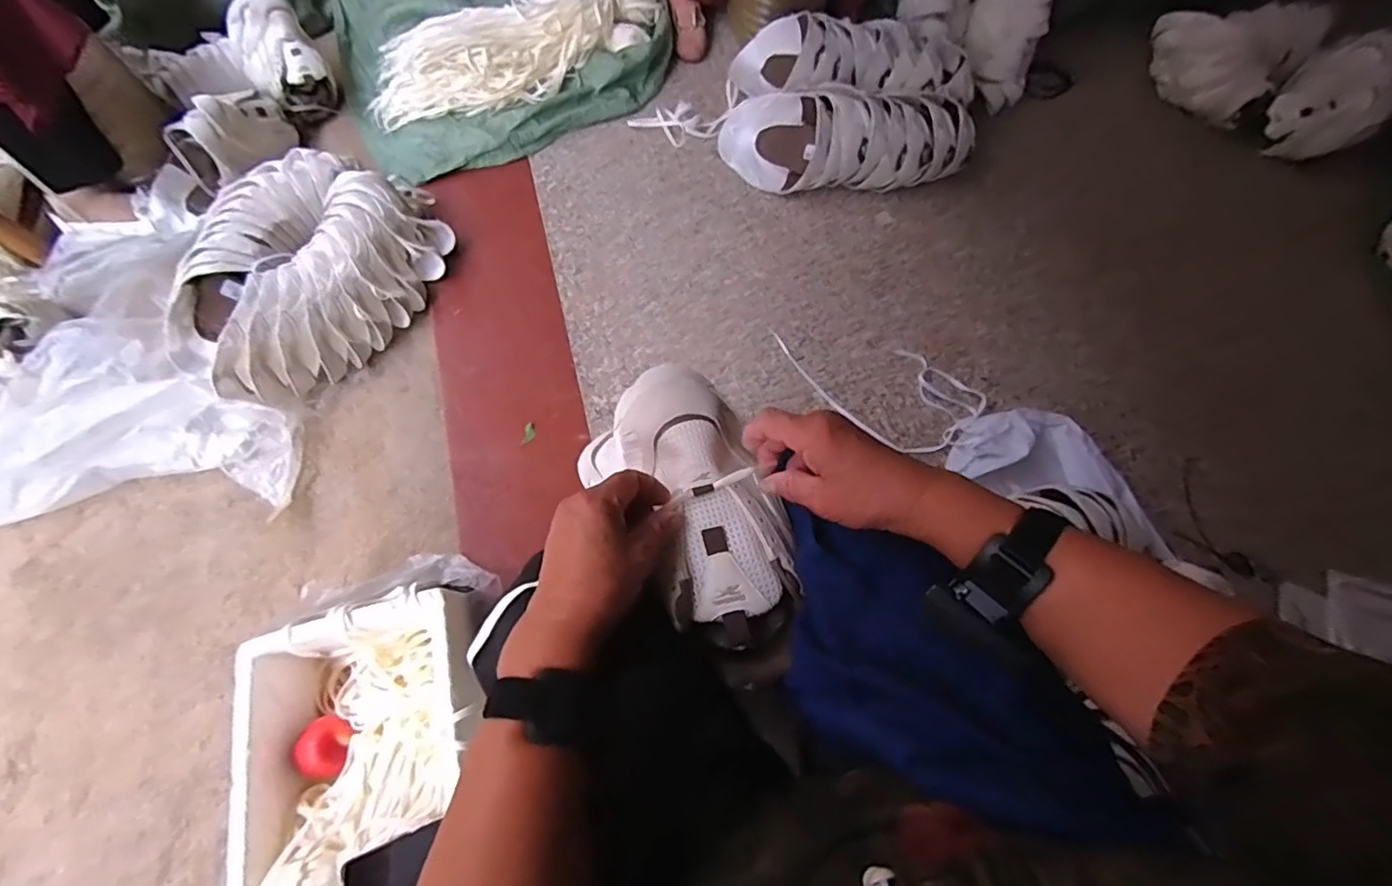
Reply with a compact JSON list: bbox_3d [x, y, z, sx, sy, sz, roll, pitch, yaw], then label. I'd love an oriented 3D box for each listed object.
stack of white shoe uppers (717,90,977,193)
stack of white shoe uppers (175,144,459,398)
[{"bbox_3d":[0.278,-0.568,1.107,0.463,0.130,0.156,5,70,3],"label":"stack of white shoe uppers"},{"bbox_3d":[-0.646,-0.297,0.976,0.369,0.115,0.451,31,69,10],"label":"stack of white shoe uppers"}]

